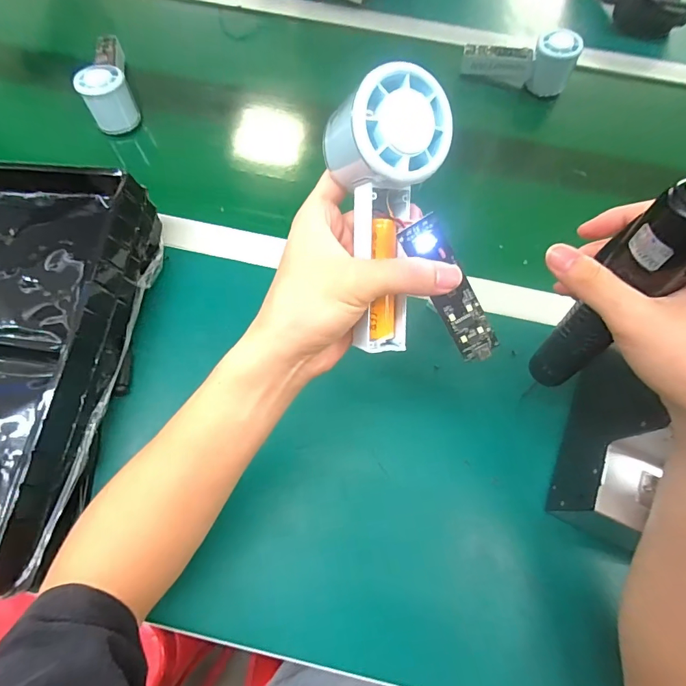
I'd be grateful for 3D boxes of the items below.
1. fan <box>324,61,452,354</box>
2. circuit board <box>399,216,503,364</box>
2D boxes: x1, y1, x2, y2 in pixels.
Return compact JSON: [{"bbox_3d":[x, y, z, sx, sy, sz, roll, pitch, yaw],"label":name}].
[{"bbox_3d":[0.024,-0.073,0.247,0.063,0.051,0.147,0,112,-2],"label":"fan"},{"bbox_3d":[0.063,-0.028,0.240,0.022,0.008,0.091,-29,110,12],"label":"circuit board"}]

